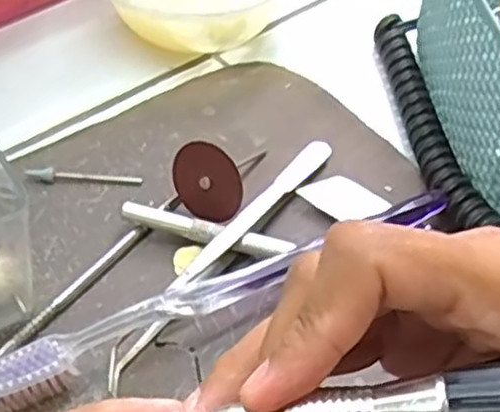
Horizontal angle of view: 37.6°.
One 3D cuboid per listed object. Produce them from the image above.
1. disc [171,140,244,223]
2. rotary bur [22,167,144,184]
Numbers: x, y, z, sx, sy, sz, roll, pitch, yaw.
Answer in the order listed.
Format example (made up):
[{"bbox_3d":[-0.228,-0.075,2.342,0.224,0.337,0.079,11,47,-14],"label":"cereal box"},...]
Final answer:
[{"bbox_3d":[-0.017,-0.009,0.294,0.033,0.030,0.004,58,27,2],"label":"disc"},{"bbox_3d":[-0.070,-0.013,0.309,0.047,0.007,0.006,2,50,-4],"label":"rotary bur"}]

